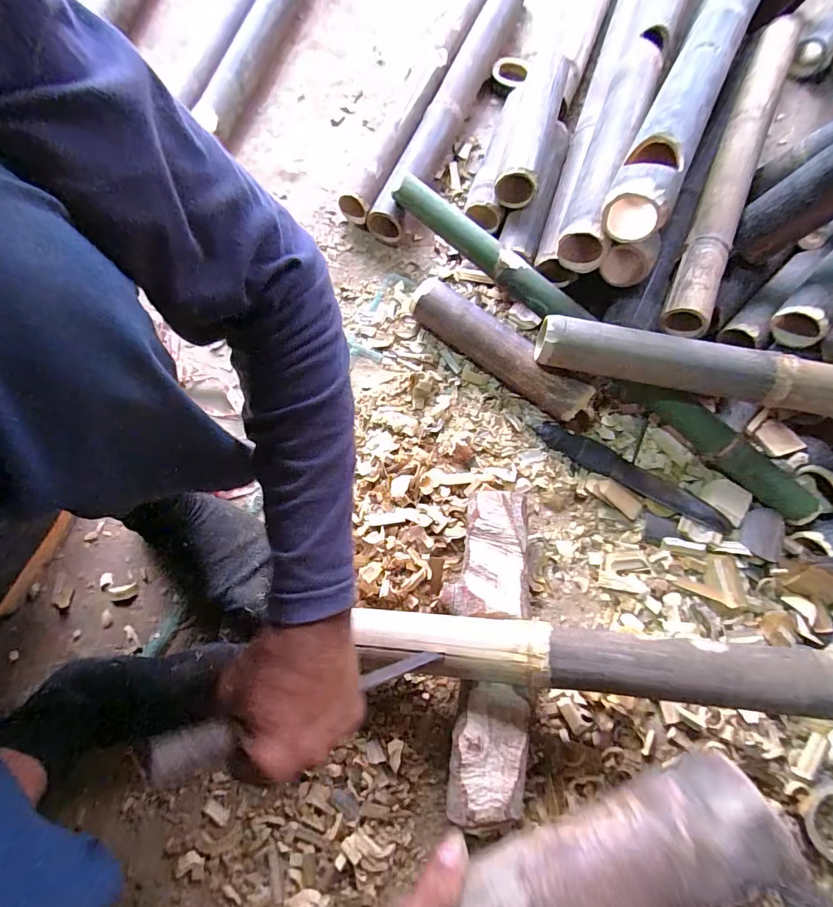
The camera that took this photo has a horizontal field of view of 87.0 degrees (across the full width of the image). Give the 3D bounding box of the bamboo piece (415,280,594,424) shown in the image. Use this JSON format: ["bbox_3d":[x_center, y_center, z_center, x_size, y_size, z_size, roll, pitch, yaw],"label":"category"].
[{"bbox_3d":[0.106,-0.137,0.584,0.264,0.061,0.053,38,76,9],"label":"bamboo piece"}]

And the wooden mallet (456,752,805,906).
[{"bbox_3d":[0.109,0.241,0.256,0.186,0.050,0.050,-26,76,3],"label":"wooden mallet"}]

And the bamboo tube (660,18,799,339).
[{"bbox_3d":[0.439,-0.402,0.612,0.060,0.066,0.558,22,74,5],"label":"bamboo tube"}]

